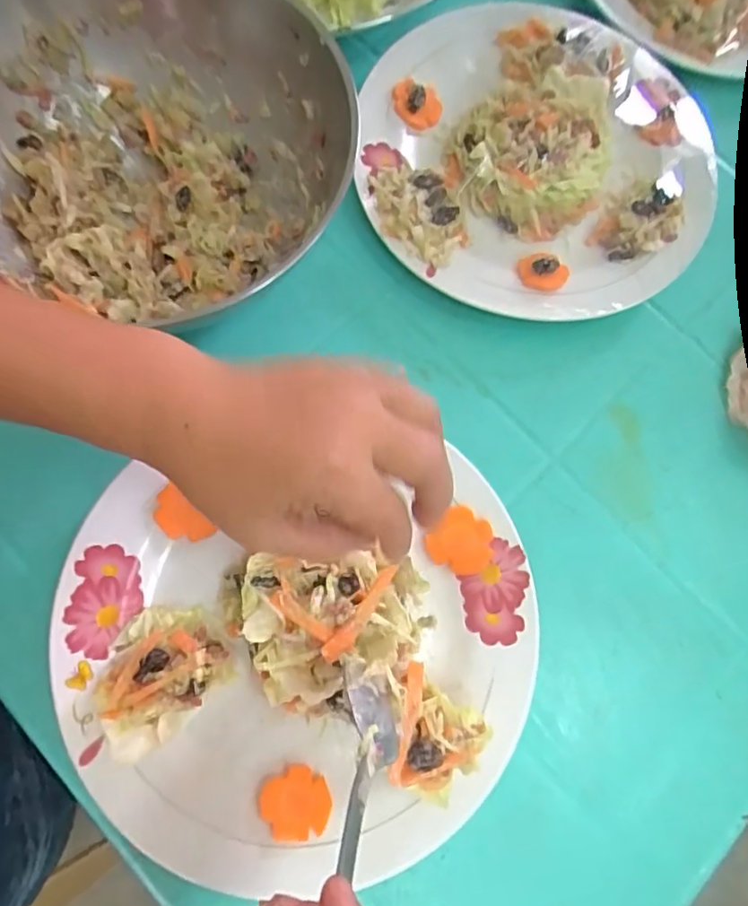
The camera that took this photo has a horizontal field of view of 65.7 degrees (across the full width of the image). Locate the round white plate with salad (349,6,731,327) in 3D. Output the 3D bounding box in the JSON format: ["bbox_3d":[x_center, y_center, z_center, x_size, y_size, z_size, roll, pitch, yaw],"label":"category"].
[{"bbox_3d":[0.115,-0.206,0.402,0.245,0.033,0.229,0,76,-1],"label":"round white plate with salad"}]

